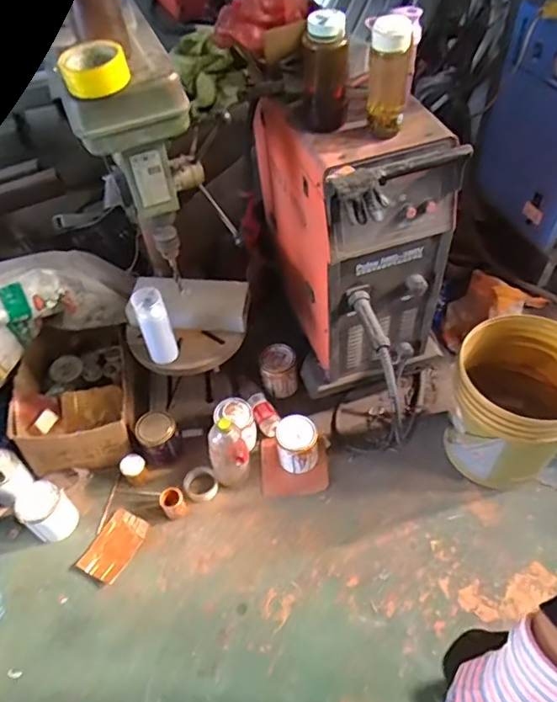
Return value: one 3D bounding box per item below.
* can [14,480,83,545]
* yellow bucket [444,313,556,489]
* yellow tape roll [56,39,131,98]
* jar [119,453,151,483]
[{"bbox_3d":[-0.577,0.397,1.312,0.115,0.144,0.109,-2,51,2],"label":"can"},{"bbox_3d":[0.579,0.150,1.301,0.292,0.374,0.295,-2,51,2],"label":"yellow bucket"},{"bbox_3d":[-0.283,-0.437,0.812,0.098,0.060,0.098,-17,52,-10],"label":"yellow tape roll"},{"bbox_3d":[-0.380,0.311,1.396,0.061,0.064,0.062,-2,51,2],"label":"jar"}]

